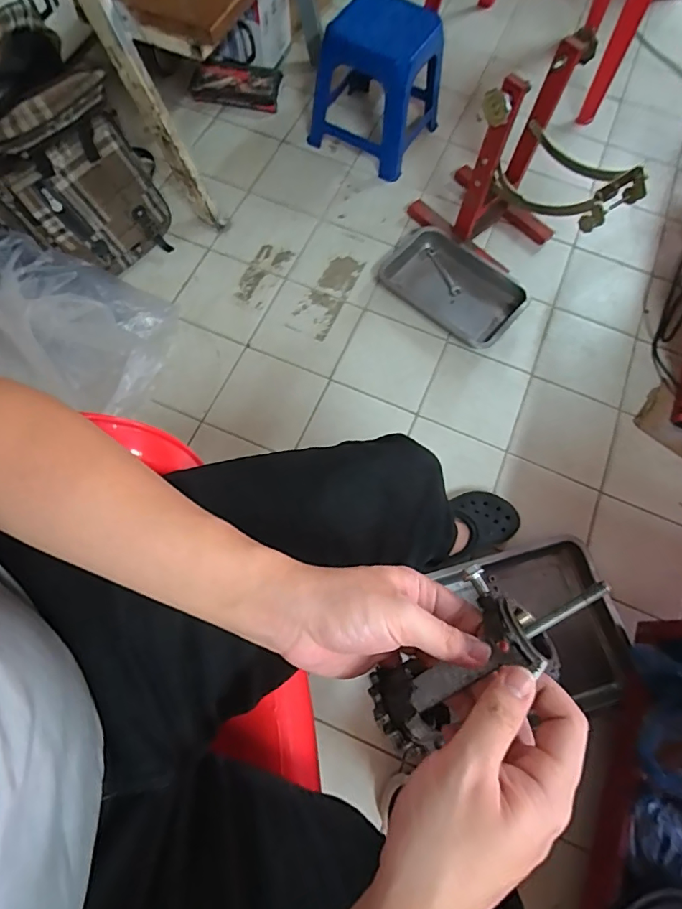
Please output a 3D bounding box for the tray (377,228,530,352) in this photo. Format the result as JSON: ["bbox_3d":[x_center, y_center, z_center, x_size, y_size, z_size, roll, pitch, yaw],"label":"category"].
[{"bbox_3d":[0.253,-0.379,1.079,0.317,0.042,0.195,39,77,11],"label":"tray"}]

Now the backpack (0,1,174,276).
[{"bbox_3d":[-0.524,-0.530,0.892,0.195,0.344,0.303,37,73,10],"label":"backpack"}]

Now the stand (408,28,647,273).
[{"bbox_3d":[0.379,-0.578,0.970,0.413,0.360,0.237,33,73,10],"label":"stand"}]

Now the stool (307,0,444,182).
[{"bbox_3d":[0.077,-0.854,1.092,0.259,0.248,0.221,28,71,7],"label":"stool"}]

